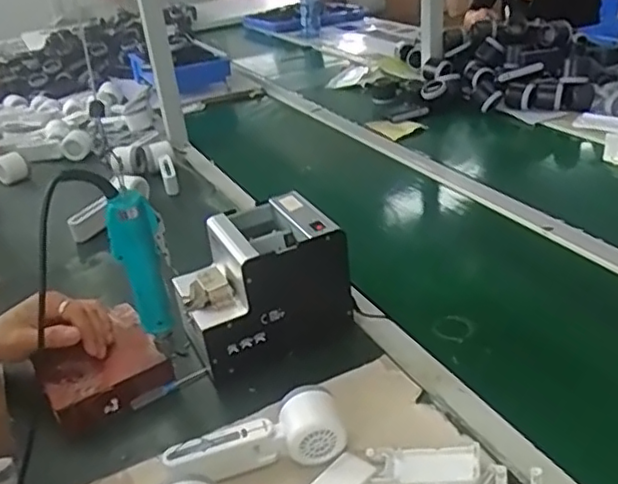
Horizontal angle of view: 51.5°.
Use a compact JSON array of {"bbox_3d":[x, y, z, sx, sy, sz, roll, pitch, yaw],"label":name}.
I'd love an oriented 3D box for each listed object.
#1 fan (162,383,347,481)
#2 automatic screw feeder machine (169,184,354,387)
[{"bbox_3d":[-0.048,0.192,0.604,0.163,0.061,0.052,-13,29,-12],"label":"fan"},{"bbox_3d":[-0.059,0.049,0.761,0.179,0.142,0.131,-19,31,-22],"label":"automatic screw feeder machine"}]

